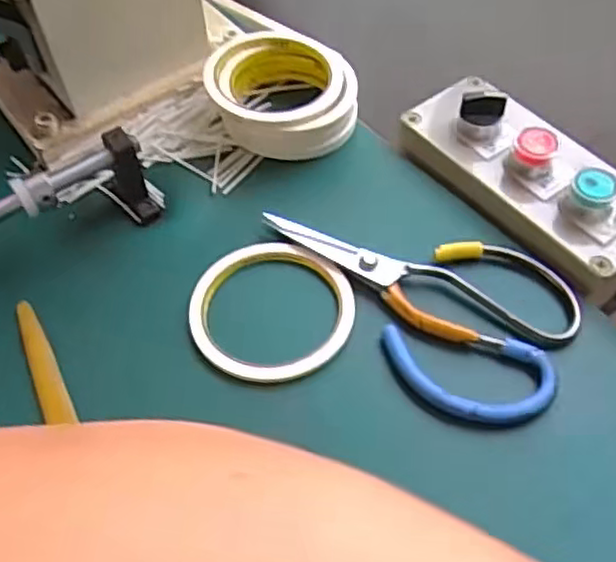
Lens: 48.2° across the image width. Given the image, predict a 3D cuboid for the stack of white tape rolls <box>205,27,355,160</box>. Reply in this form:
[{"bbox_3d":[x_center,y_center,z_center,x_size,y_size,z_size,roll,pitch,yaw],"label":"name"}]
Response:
[{"bbox_3d":[-0.021,-0.131,0.478,0.097,0.039,0.105,-24,57,-15],"label":"stack of white tape rolls"}]

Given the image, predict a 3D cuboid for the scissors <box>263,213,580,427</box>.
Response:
[{"bbox_3d":[0.072,-0.002,0.398,0.112,0.009,0.184,-34,60,-21],"label":"scissors"}]

